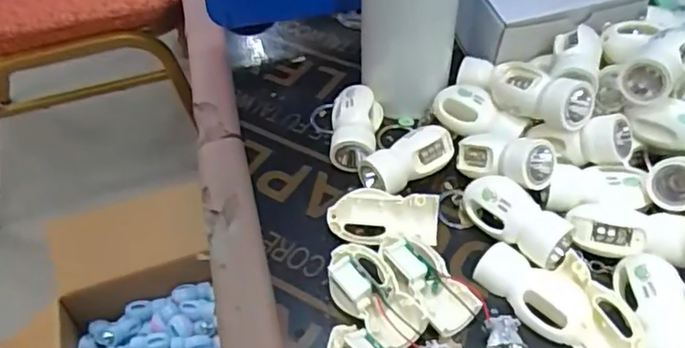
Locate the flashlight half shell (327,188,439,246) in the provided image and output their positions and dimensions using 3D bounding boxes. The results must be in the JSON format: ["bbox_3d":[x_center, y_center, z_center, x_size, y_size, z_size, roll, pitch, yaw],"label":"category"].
[{"bbox_3d":[0.025,0.027,0.369,0.066,0.020,0.036,0,47,3],"label":"flashlight half shell"}]

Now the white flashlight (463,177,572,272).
[{"bbox_3d":[0.101,0.024,0.353,0.025,0.023,0.064,-33,54,-25],"label":"white flashlight"}]

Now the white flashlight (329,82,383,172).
[{"bbox_3d":[0.007,-0.032,0.421,0.035,0.030,0.060,6,49,11],"label":"white flashlight"}]

